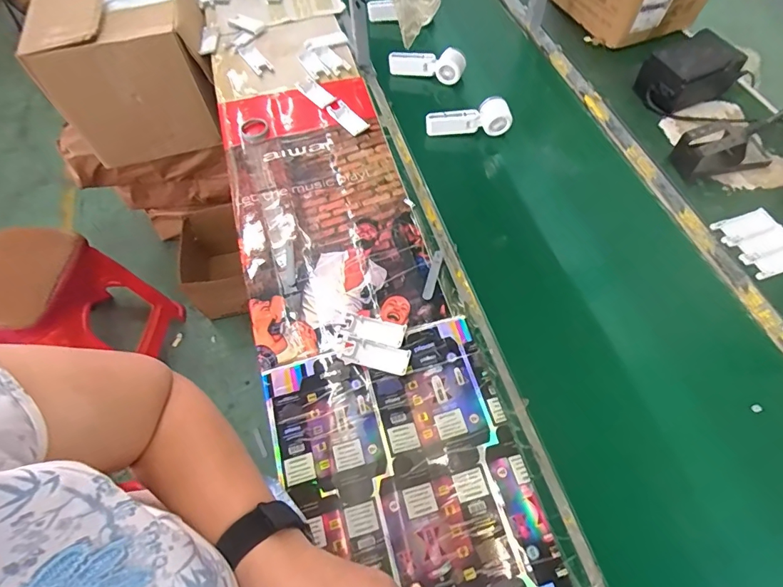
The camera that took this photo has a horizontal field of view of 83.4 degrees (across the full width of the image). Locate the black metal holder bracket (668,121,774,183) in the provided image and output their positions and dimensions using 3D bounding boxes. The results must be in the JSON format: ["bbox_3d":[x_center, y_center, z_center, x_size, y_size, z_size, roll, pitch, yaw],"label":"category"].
[{"bbox_3d":[0.609,-0.267,0.808,0.152,0.069,0.078,-12,60,-4],"label":"black metal holder bracket"}]

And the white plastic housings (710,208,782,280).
[{"bbox_3d":[0.623,-0.087,0.740,0.104,0.007,0.119,-20,61,-9],"label":"white plastic housings"}]

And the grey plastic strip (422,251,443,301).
[{"bbox_3d":[0.070,-0.033,0.730,0.015,0.006,0.099,13,62,10],"label":"grey plastic strip"}]

